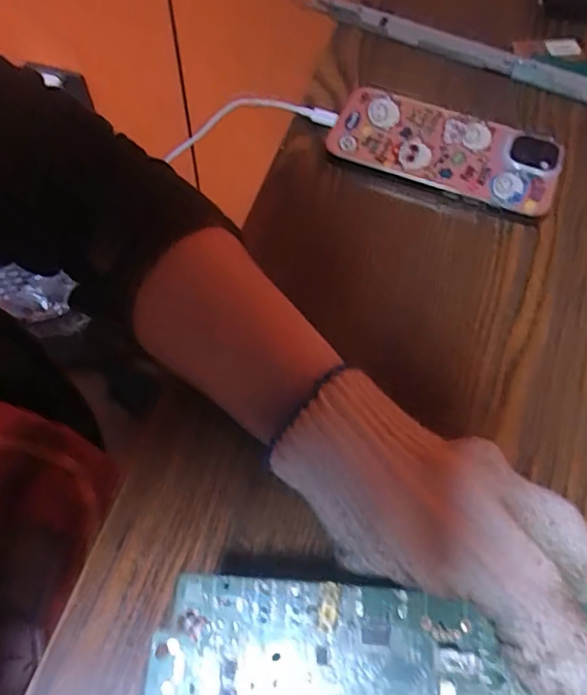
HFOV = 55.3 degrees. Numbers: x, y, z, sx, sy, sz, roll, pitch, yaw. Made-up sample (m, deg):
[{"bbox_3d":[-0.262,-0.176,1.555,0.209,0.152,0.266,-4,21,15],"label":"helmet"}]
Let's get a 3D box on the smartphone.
[{"bbox_3d":[0.097,-0.131,0.360,0.144,0.016,0.069,24,74,16],"label":"smartphone"}]

